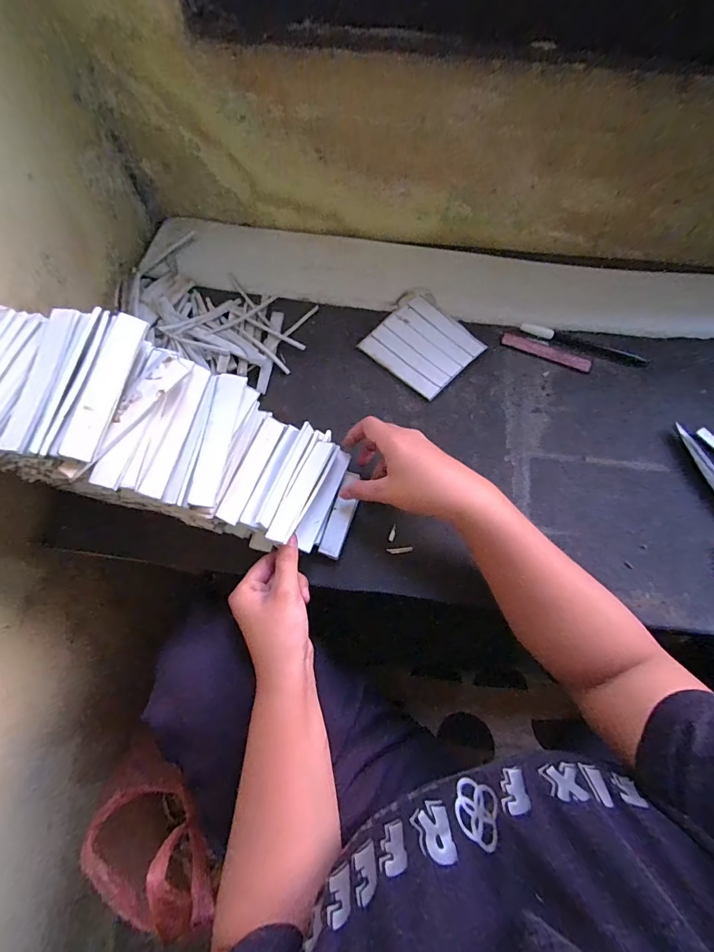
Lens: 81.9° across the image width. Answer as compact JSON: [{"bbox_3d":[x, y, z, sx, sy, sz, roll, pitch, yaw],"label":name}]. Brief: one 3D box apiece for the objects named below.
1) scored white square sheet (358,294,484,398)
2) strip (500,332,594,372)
[{"bbox_3d":[0.078,-0.155,0.487,0.110,0.007,0.100,42,77,13],"label":"scored white square sheet"},{"bbox_3d":[0.225,-0.147,0.487,0.106,0.004,0.018,21,73,8],"label":"strip"}]

